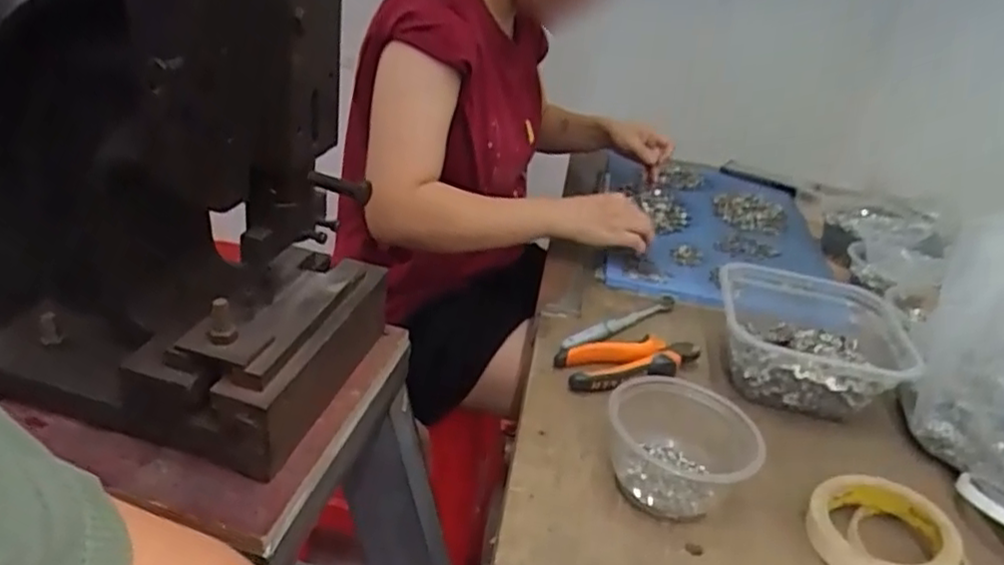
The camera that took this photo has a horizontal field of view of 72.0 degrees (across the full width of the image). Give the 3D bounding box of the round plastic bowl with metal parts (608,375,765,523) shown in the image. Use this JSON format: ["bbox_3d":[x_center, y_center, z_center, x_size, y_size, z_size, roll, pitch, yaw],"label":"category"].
[{"bbox_3d":[0.137,0.129,0.538,0.107,0.066,0.100,7,29,-4],"label":"round plastic bowl with metal parts"}]

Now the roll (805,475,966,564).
[{"bbox_3d":[0.279,0.185,0.510,0.099,0.031,0.094,7,29,-4],"label":"roll"}]

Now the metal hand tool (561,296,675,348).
[{"bbox_3d":[0.129,0.041,0.743,0.179,0.011,0.021,-17,38,-39],"label":"metal hand tool"}]

